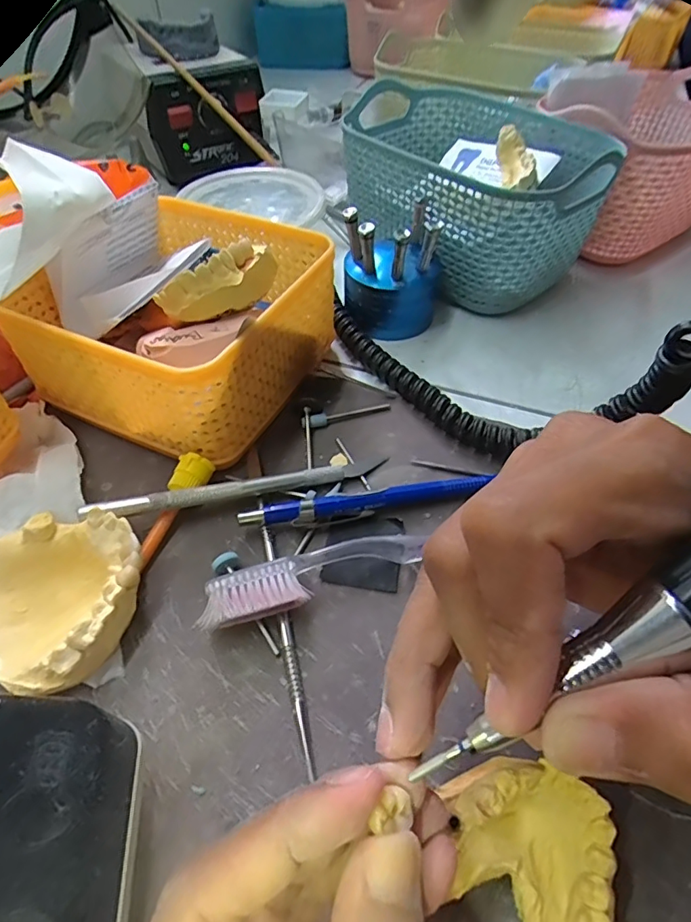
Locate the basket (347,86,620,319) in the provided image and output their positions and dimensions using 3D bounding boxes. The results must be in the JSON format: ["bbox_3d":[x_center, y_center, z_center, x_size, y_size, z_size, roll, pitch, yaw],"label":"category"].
[{"bbox_3d":[0.084,-0.187,0.361,0.130,0.080,0.178,-34,58,-26],"label":"basket"}]

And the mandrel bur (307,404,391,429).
[{"bbox_3d":[0.002,-0.026,0.275,0.045,0.007,0.006,-18,52,-15],"label":"mandrel bur"}]

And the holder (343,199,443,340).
[{"bbox_3d":[0.030,-0.120,0.314,0.060,0.066,0.055,2,50,2],"label":"holder"}]

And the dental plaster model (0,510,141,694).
[{"bbox_3d":[-0.106,0.050,0.196,0.058,0.024,0.060,0,50,0],"label":"dental plaster model"}]

